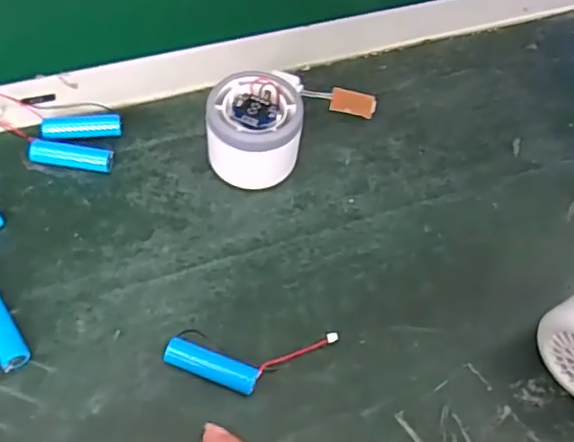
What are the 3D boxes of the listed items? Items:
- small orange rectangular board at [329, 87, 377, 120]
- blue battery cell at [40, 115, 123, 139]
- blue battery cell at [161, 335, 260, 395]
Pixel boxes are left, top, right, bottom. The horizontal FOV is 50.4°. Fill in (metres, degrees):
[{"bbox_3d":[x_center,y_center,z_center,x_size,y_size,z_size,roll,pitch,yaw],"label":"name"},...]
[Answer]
[{"bbox_3d":[0.047,-0.083,0.430,0.032,0.016,0.005,10,12,-11],"label":"small orange rectangular board"},{"bbox_3d":[-0.137,-0.062,0.410,0.051,0.011,0.013,-7,57,-9],"label":"blue battery cell"},{"bbox_3d":[-0.041,0.079,0.327,0.050,0.013,0.015,20,57,8],"label":"blue battery cell"}]

